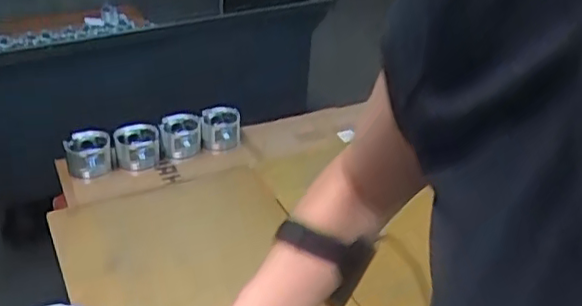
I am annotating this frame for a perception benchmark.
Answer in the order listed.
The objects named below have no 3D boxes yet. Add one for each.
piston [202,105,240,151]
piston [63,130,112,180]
[{"bbox_3d":[-0.201,-0.070,1.770,0.110,0.101,0.110,0,33,-6],"label":"piston"},{"bbox_3d":[-0.531,-0.003,1.601,0.114,0.083,0.127,-10,35,-21],"label":"piston"}]

